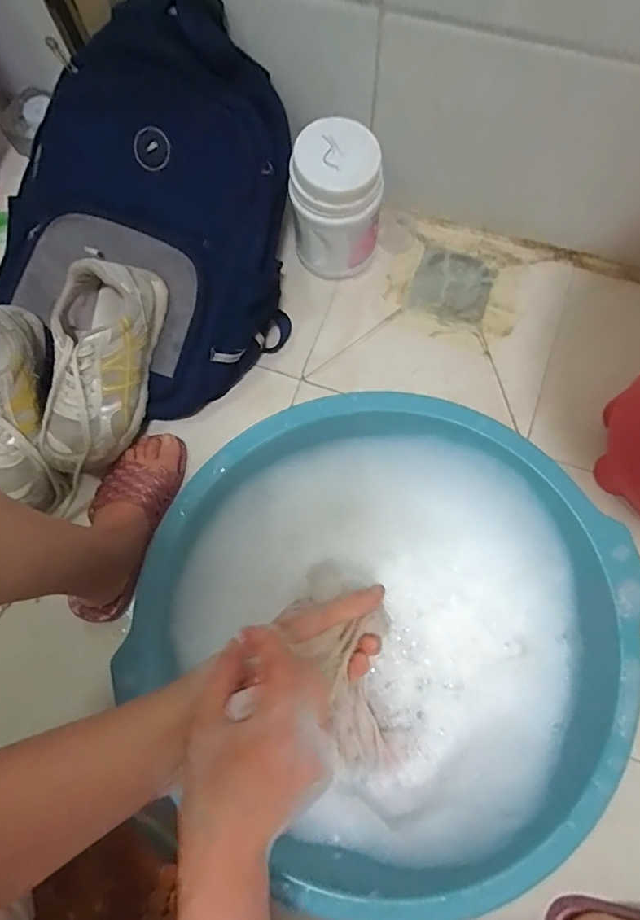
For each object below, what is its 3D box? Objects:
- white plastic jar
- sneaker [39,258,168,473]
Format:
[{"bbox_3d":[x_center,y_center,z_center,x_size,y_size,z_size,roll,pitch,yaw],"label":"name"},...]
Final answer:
[{"bbox_3d":[0.020,-0.316,0.632,0.105,0.165,0.104,0,75,1],"label":"white plastic jar"},{"bbox_3d":[-0.256,-0.108,0.579,0.097,0.087,0.248,14,91,5],"label":"sneaker"}]

